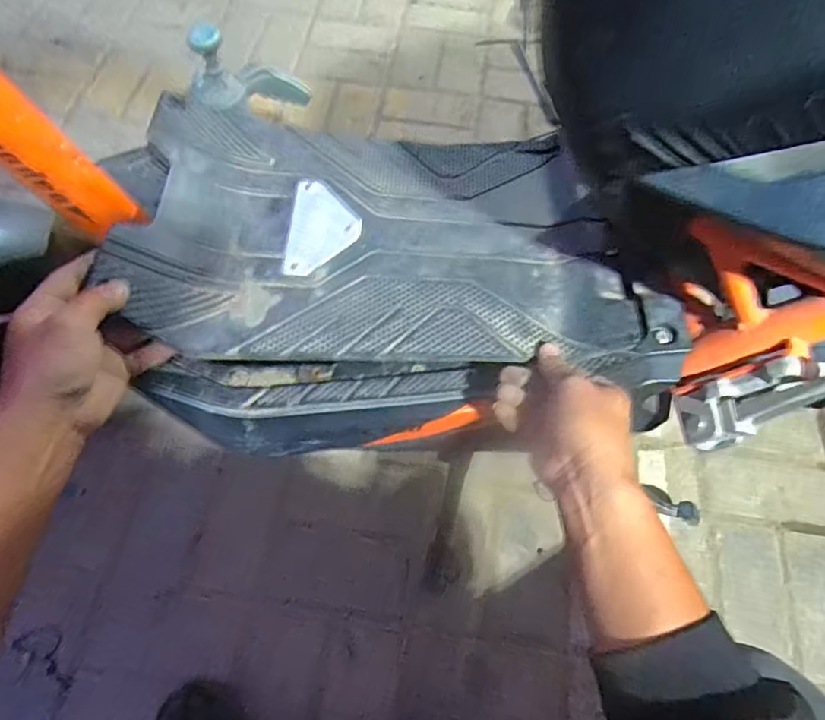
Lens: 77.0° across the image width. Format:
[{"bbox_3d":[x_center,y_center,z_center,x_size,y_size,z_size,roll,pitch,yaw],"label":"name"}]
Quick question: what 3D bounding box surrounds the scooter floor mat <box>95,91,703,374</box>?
[{"bbox_3d":[-0.009,-0.109,0.448,0.423,0.057,0.246,3,66,-2],"label":"scooter floor mat"}]

